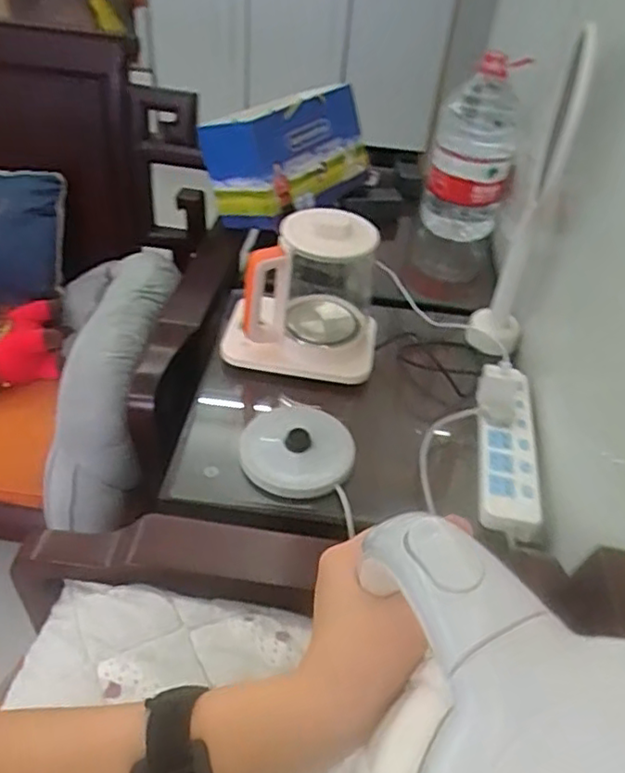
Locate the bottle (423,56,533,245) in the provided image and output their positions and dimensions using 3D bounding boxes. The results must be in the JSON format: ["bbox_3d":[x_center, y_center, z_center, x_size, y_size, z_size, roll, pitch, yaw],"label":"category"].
[{"bbox_3d":[0.318,-0.462,1.275,0.153,0.345,0.156,15,43,10],"label":"bottle"}]

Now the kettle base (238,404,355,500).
[{"bbox_3d":[-0.020,0.086,0.869,0.148,0.023,0.135,5,65,8],"label":"kettle base"}]

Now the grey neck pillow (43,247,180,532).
[{"bbox_3d":[-0.385,-0.042,1.157,0.251,0.258,0.573,1,58,-6],"label":"grey neck pillow"}]

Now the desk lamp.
[{"bbox_3d":[0.330,-0.260,0.960,0.083,0.469,0.113,18,44,13],"label":"desk lamp"}]

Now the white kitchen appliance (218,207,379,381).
[{"bbox_3d":[-0.014,-0.159,0.997,0.233,0.234,0.216,3,42,-3],"label":"white kitchen appliance"}]

